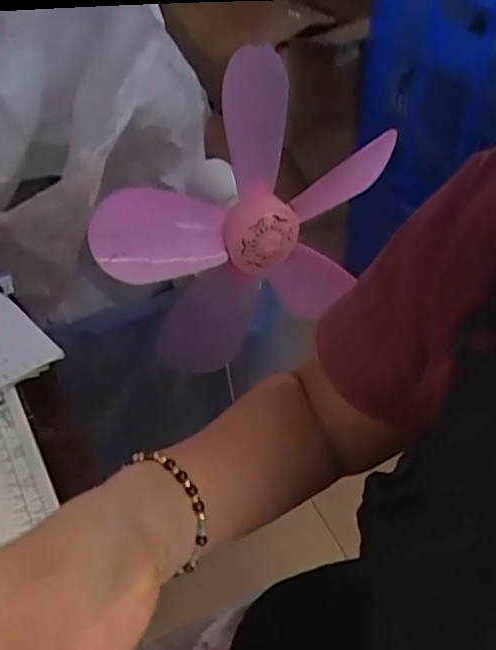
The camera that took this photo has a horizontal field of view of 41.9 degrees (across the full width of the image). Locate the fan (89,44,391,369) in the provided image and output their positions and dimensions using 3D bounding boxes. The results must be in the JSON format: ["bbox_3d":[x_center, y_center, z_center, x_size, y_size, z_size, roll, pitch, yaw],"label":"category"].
[{"bbox_3d":[-0.004,-0.093,0.584,0.275,0.273,0.055,-23,49,-22],"label":"fan"}]

